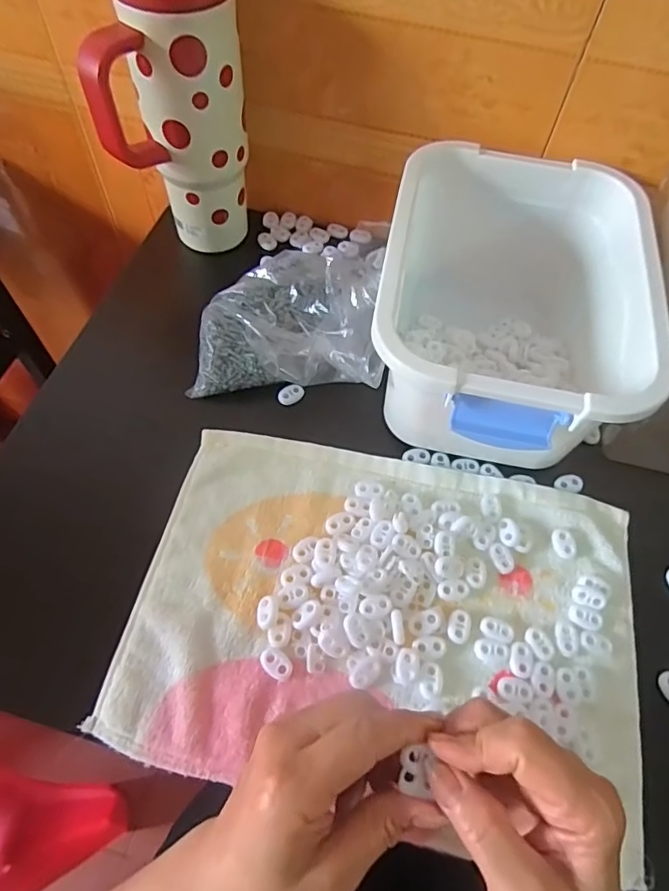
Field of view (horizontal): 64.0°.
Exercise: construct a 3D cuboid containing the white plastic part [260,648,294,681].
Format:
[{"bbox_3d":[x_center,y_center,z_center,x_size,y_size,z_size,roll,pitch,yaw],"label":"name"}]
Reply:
[{"bbox_3d":[-0.037,0.140,0.344,0.023,0.004,0.015,38,65,18],"label":"white plastic part"}]

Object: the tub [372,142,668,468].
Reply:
[{"bbox_3d":[0.129,-0.103,0.427,0.188,0.118,0.251,7,60,1],"label":"tub"}]

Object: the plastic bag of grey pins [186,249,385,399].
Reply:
[{"bbox_3d":[-0.042,-0.103,0.439,0.140,0.070,0.121,3,60,-1],"label":"plastic bag of grey pins"}]

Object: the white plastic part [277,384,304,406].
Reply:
[{"bbox_3d":[-0.037,-0.043,0.451,0.022,0.009,0.013,-24,64,-15],"label":"white plastic part"}]

